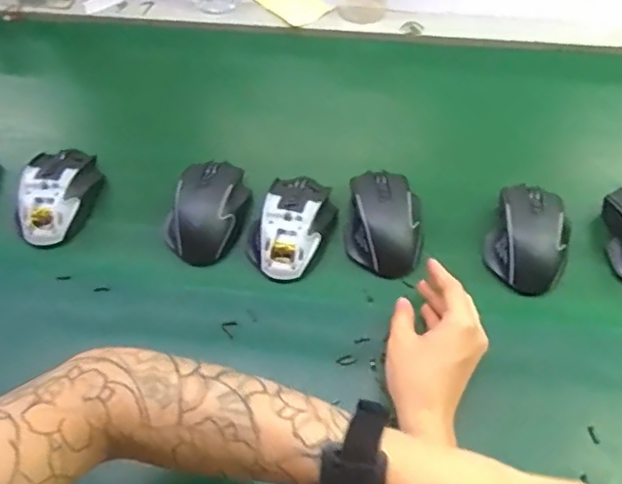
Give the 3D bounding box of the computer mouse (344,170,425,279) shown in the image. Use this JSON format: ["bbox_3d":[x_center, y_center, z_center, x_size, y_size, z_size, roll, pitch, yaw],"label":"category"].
[{"bbox_3d":[0.073,-0.025,0.598,0.074,0.039,0.115,6,56,6],"label":"computer mouse"}]

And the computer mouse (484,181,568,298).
[{"bbox_3d":[0.209,-0.008,0.586,0.073,0.043,0.113,18,58,14],"label":"computer mouse"}]

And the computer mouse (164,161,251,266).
[{"bbox_3d":[-0.102,-0.032,0.617,0.079,0.039,0.108,12,56,10],"label":"computer mouse"}]

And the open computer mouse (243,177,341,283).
[{"bbox_3d":[-0.021,-0.023,0.605,0.081,0.034,0.119,22,59,16],"label":"open computer mouse"}]

